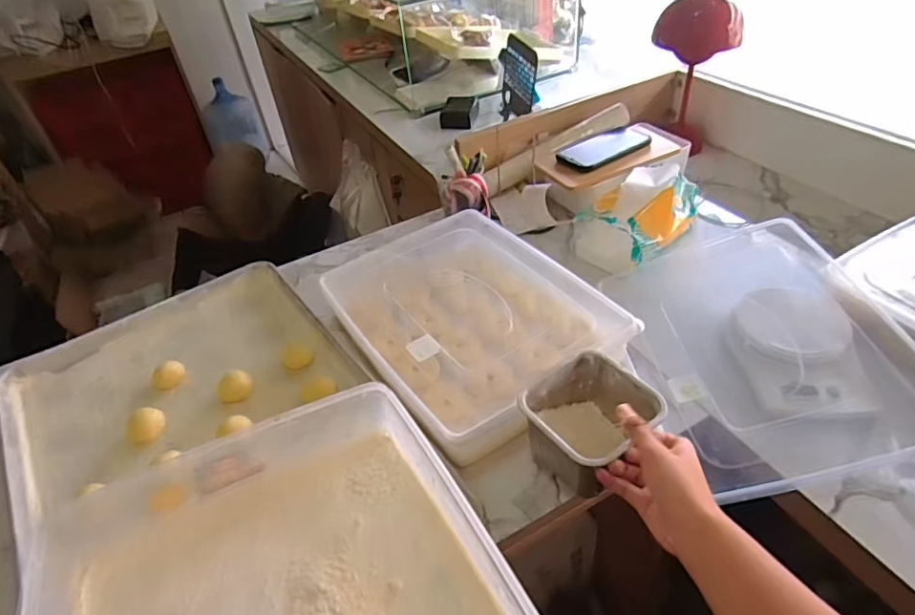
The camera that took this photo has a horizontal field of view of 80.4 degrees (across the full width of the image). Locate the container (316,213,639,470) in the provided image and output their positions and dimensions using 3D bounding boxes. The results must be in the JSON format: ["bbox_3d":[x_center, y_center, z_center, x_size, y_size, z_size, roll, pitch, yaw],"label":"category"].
[{"bbox_3d":[0.012,0.010,0.729,0.286,0.071,0.380,-29,46,-23],"label":"container"}]

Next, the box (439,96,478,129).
[{"bbox_3d":[0.004,-0.478,1.330,0.081,0.058,0.095,10,39,12],"label":"box"}]

